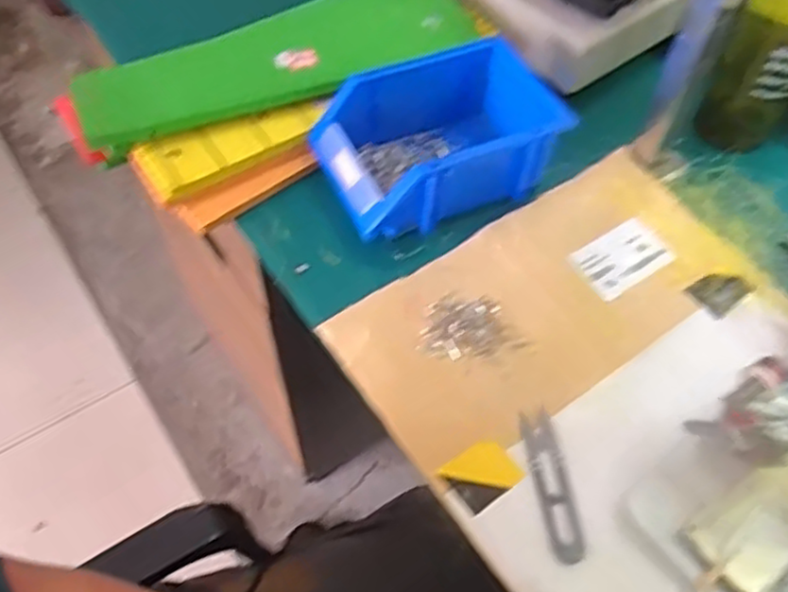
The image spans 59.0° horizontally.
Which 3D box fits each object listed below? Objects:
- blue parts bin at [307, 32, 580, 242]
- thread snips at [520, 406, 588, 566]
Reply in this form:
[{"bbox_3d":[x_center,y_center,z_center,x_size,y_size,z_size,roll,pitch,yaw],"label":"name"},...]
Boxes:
[{"bbox_3d":[0.039,-0.131,0.576,0.191,0.071,0.127,-20,59,-15],"label":"blue parts bin"},{"bbox_3d":[0.101,0.118,0.442,0.022,0.004,0.098,-5,57,-6],"label":"thread snips"}]

